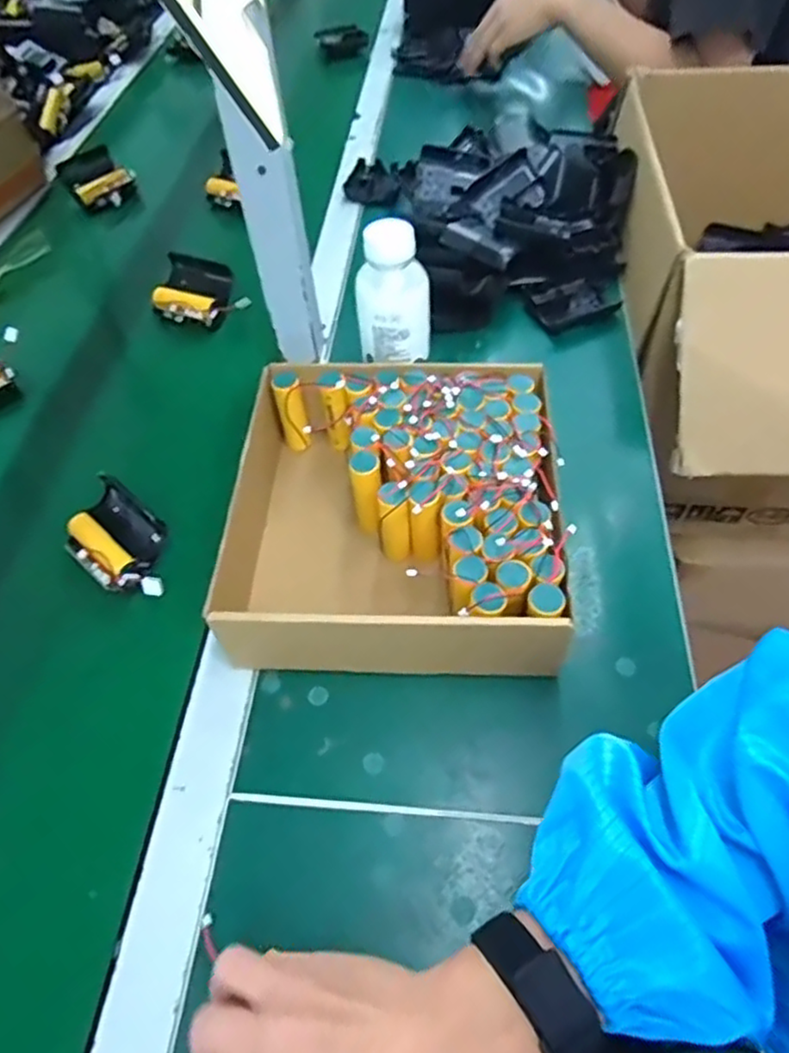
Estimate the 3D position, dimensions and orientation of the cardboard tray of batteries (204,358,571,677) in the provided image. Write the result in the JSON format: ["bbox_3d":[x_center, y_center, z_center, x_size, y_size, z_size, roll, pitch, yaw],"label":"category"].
[{"bbox_3d":[0.004,-0.018,0.498,0.219,0.074,0.240,1,57,4],"label":"cardboard tray of batteries"}]

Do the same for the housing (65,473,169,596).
[{"bbox_3d":[-0.209,0.012,0.511,0.116,0.029,0.061,37,66,24],"label":"housing"}]

